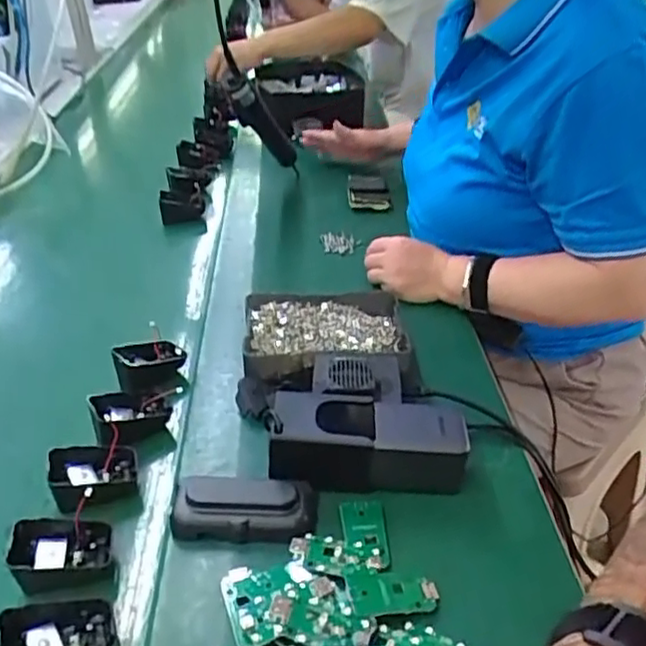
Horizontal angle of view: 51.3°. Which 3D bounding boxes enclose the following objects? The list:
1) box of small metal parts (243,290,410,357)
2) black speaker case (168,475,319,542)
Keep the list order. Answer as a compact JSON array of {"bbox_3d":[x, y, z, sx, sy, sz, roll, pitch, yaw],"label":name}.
[{"bbox_3d":[0.002,0.007,0.685,0.157,0.034,0.123,-5,37,-2],"label":"box of small metal parts"},{"bbox_3d":[-0.060,0.140,0.510,0.105,0.025,0.050,0,37,5],"label":"black speaker case"}]

